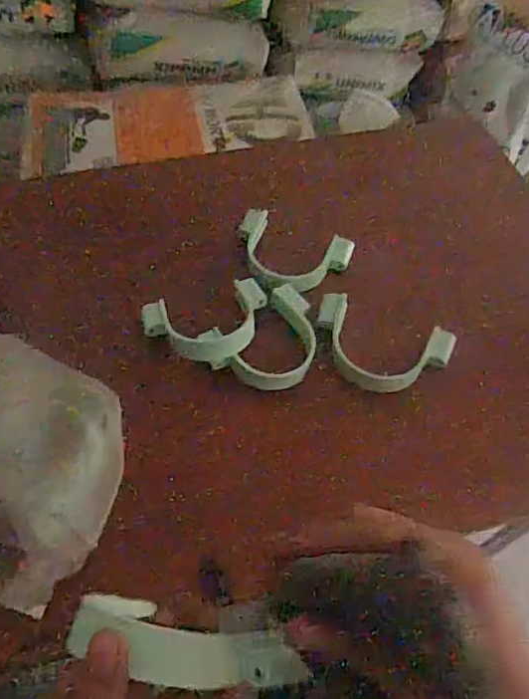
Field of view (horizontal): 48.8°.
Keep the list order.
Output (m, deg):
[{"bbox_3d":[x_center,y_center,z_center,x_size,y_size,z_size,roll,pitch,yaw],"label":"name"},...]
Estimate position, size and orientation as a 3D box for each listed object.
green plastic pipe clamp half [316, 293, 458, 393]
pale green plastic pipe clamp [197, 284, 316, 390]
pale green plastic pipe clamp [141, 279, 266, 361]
[{"bbox_3d":[0.104,0.000,0.525,0.124,0.022,0.075,18,57,8],"label":"green plastic pipe clamp half"},{"bbox_3d":[0.006,-0.007,0.524,0.112,0.019,0.081,-34,65,-24],"label":"pale green plastic pipe clamp"},{"bbox_3d":[-0.051,-0.025,0.522,0.110,0.017,0.069,-9,57,-10],"label":"pale green plastic pipe clamp"}]

